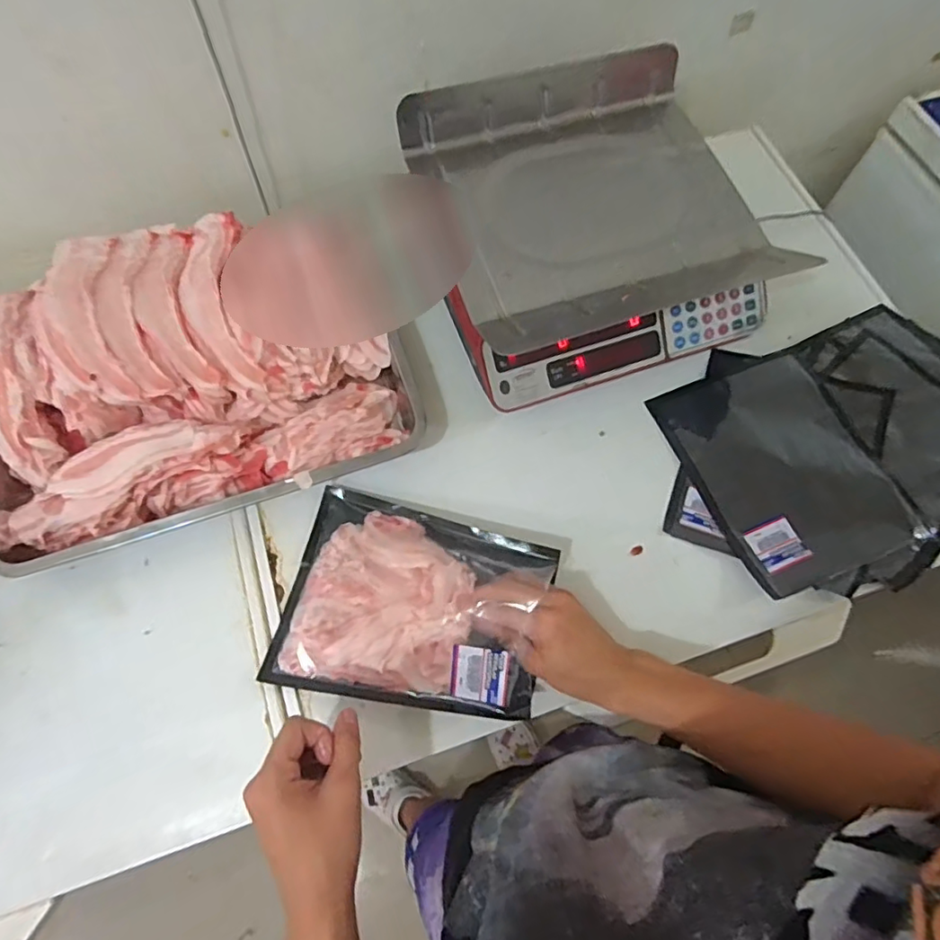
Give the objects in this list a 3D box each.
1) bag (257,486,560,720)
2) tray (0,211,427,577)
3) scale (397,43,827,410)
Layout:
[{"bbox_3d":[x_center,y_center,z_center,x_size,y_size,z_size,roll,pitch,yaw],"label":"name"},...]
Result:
[{"bbox_3d":[-0.053,0.123,0.544,0.248,0.058,0.190,10,71,2],"label":"bag"},{"bbox_3d":[-0.290,-0.107,0.599,0.431,0.097,0.319,-18,73,-8],"label":"tray"},{"bbox_3d":[0.129,-0.280,0.660,0.342,0.119,0.345,-18,73,-8],"label":"scale"}]

